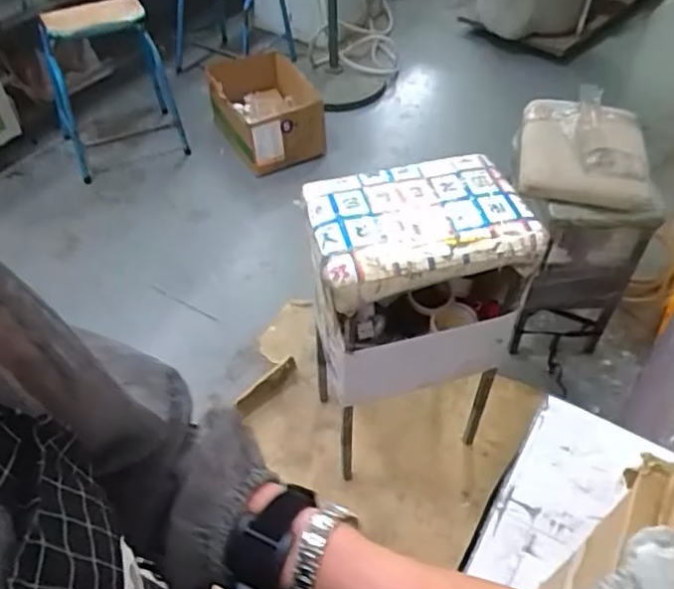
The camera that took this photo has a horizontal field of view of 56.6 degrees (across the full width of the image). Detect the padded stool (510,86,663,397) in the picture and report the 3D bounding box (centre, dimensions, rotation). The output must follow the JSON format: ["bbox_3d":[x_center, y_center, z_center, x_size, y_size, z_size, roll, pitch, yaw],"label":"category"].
[{"bbox_3d":[0.569,-0.162,1.579,0.303,0.554,0.392,7,48,7],"label":"padded stool"}]

